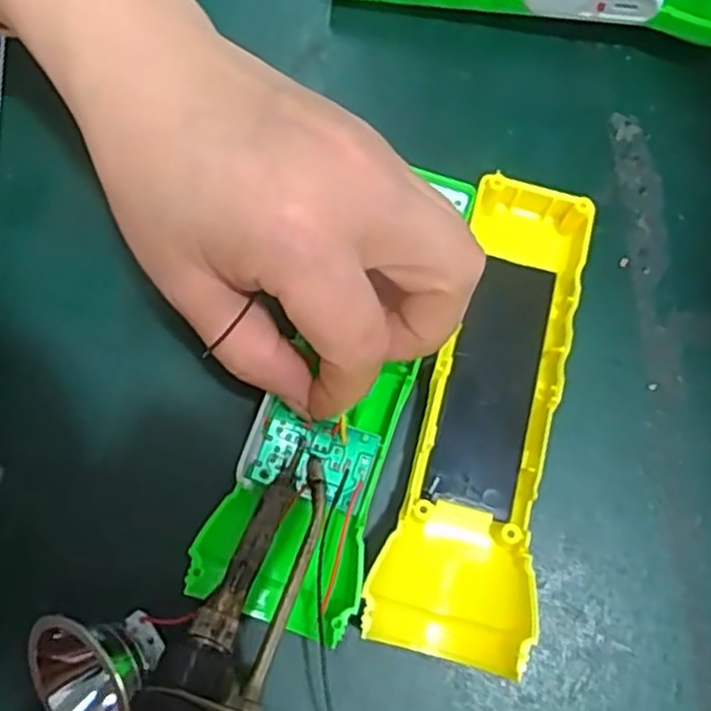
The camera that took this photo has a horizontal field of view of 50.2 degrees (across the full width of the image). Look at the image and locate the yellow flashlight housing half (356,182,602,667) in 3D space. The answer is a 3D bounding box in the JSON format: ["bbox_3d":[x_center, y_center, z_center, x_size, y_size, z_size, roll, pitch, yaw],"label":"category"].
[{"bbox_3d":[0.046,0.017,0.257,0.046,0.029,0.163,14,75,4],"label":"yellow flashlight housing half"}]

